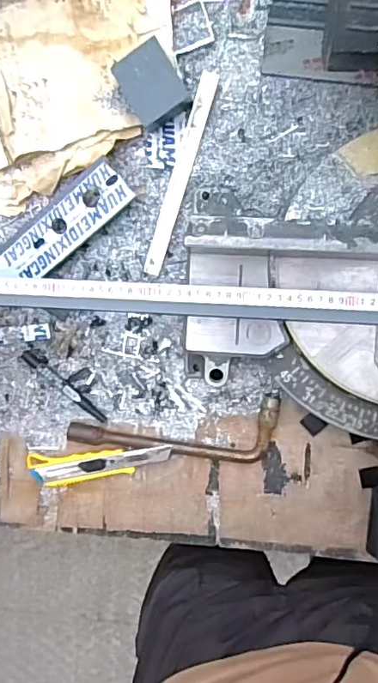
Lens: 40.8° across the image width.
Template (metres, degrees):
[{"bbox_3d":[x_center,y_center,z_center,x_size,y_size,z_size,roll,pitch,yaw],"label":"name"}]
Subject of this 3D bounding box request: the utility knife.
[{"bbox_3d":[-0.112,0.155,0.633,0.179,0.016,0.039,-5,94,6],"label":"utility knife"}]

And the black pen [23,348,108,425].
[{"bbox_3d":[-0.154,0.055,0.634,0.130,0.010,0.019,40,97,2],"label":"black pen"}]

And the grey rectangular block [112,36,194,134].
[{"bbox_3d":[-0.042,-0.285,0.563,0.059,0.030,0.075,-28,91,7],"label":"grey rectangular block"}]

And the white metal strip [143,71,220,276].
[{"bbox_3d":[-0.011,-0.196,0.604,0.022,0.004,0.237,20,100,10],"label":"white metal strip"}]

